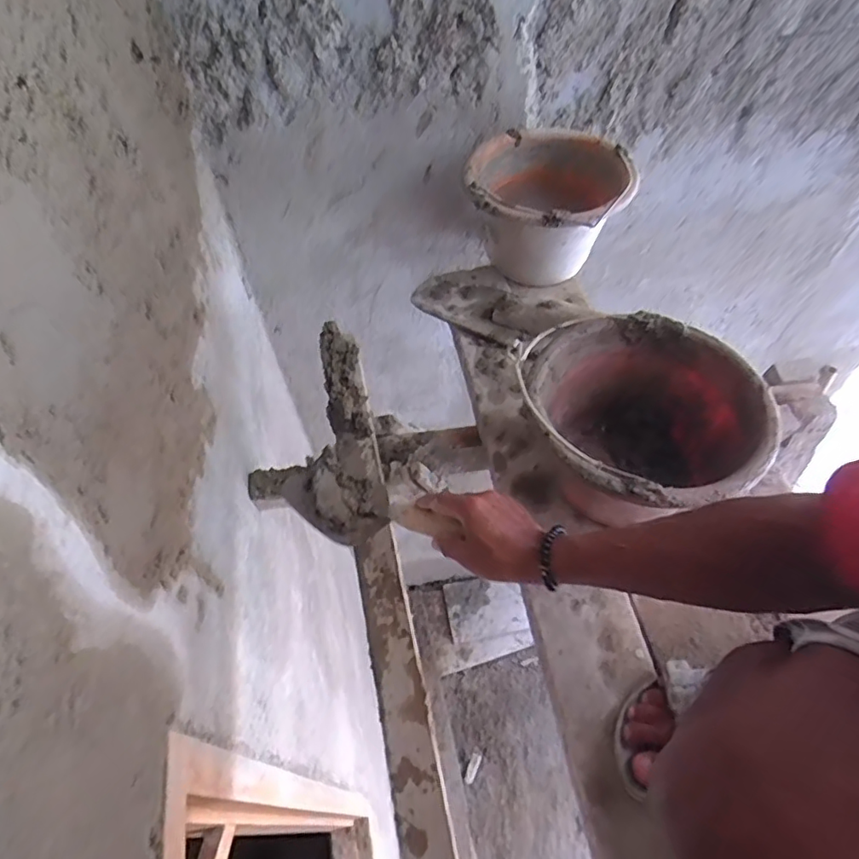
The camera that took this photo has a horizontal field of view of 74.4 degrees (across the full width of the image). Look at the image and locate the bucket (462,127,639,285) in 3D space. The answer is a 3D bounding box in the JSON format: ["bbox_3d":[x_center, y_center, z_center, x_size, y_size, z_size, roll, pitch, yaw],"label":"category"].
[{"bbox_3d":[0.182,-0.355,0.910,0.246,0.149,0.254,-1,55,1],"label":"bucket"}]

